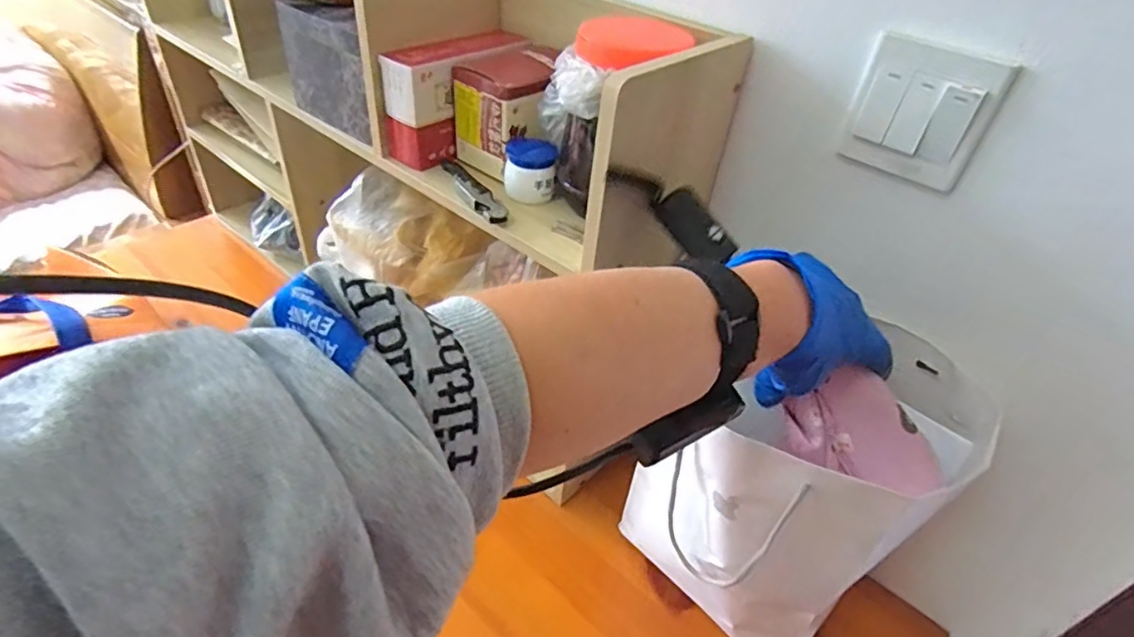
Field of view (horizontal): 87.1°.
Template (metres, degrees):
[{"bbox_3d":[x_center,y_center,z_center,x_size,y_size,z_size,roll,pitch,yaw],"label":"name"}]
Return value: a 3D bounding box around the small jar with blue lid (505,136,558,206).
[{"bbox_3d":[-0.033,-0.132,0.530,0.046,0.048,0.041,3,40,-4],"label":"small jar with blue lid"}]

